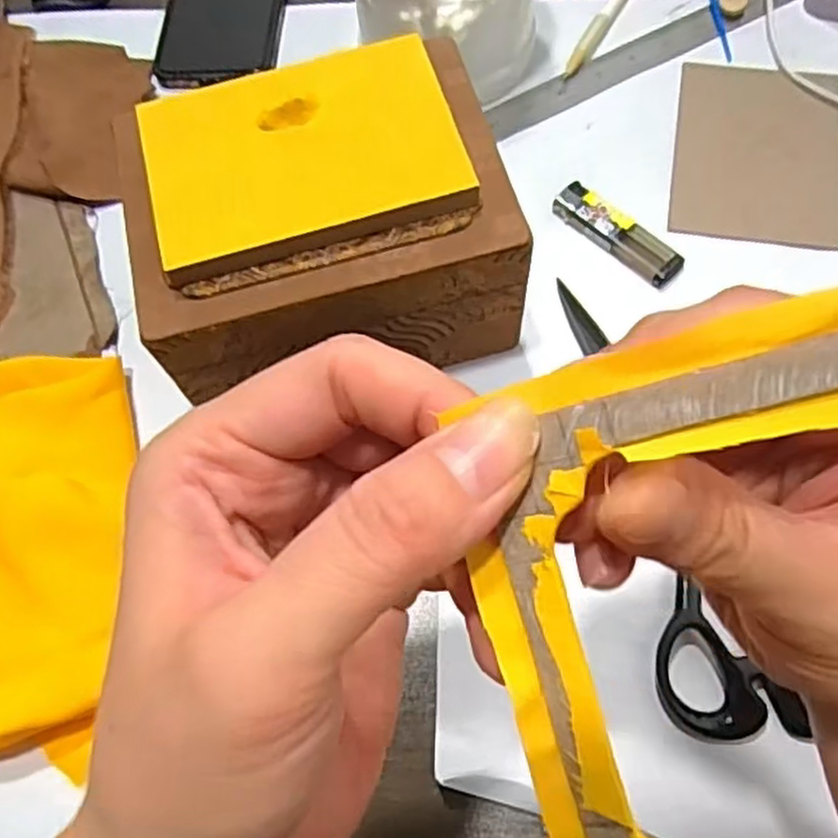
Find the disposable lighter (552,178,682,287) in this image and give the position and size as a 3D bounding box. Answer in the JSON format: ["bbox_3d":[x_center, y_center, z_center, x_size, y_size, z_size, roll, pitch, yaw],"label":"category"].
[{"bbox_3d":[0.115,-0.108,0.436,0.028,0.007,0.082,-41,71,-13],"label":"disposable lighter"}]

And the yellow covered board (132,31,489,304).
[{"bbox_3d":[-0.053,-0.118,0.345,0.138,0.019,0.103,-16,68,-3],"label":"yellow covered board"}]

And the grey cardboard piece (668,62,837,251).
[{"bbox_3d":[0.206,-0.164,0.456,0.094,0.006,0.139,9,68,7],"label":"grey cardboard piece"}]

